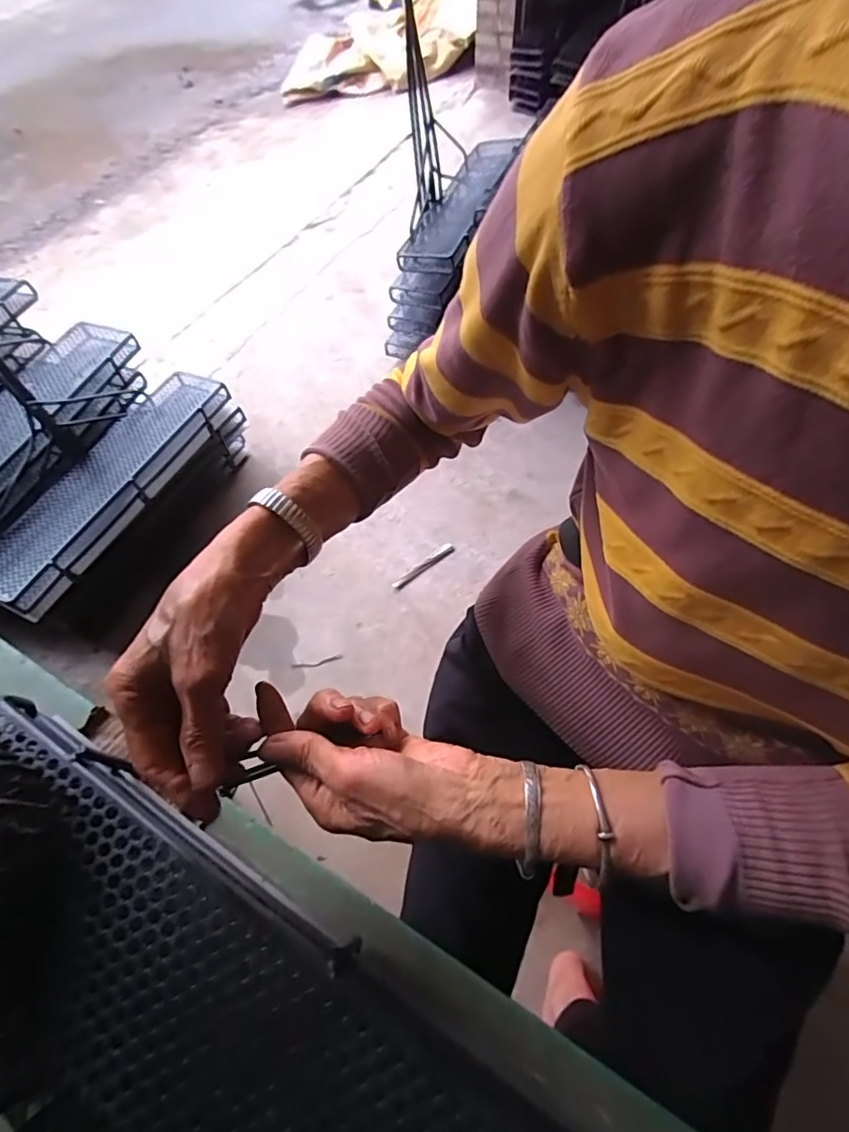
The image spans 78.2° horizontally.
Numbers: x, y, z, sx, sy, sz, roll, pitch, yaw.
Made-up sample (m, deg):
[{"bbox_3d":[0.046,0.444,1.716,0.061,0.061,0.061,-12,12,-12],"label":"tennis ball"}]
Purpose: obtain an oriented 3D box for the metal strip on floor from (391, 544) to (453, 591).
[{"bbox_3d":[-0.001,-0.001,1.199,0.174,0.009,0.027,-38,65,-17],"label":"metal strip on floor"}]

